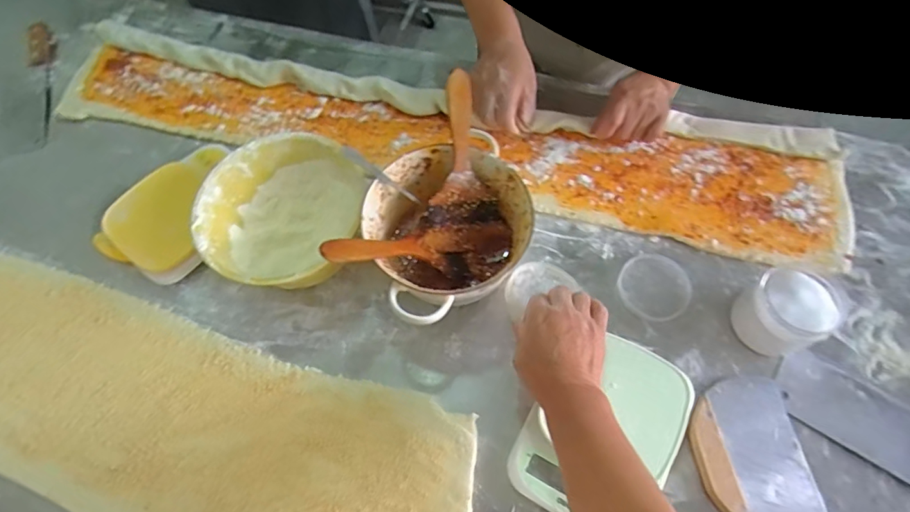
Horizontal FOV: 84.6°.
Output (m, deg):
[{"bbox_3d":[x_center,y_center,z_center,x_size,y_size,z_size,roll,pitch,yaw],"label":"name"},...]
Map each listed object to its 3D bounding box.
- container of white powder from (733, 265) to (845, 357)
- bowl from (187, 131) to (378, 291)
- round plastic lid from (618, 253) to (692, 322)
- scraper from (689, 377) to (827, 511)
[{"bbox_3d":[0.366,0.063,0.557,0.083,0.077,0.078,-1,64,3],"label":"container of white powder"},{"bbox_3d":[-0.211,-0.045,0.635,0.185,0.093,0.194,-1,64,3],"label":"bowl"},{"bbox_3d":[0.244,0.037,0.613,0.081,0.010,0.083,-1,64,3],"label":"round plastic lid"},{"bbox_3d":[0.313,0.208,0.525,0.114,0.021,0.153,-7,64,0],"label":"scraper"}]

